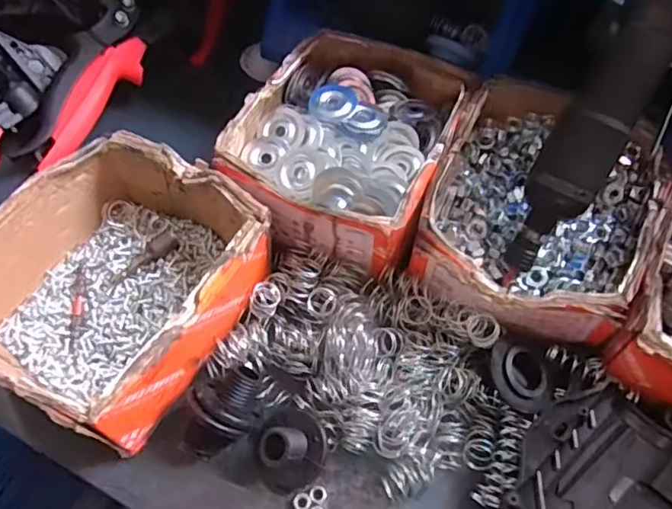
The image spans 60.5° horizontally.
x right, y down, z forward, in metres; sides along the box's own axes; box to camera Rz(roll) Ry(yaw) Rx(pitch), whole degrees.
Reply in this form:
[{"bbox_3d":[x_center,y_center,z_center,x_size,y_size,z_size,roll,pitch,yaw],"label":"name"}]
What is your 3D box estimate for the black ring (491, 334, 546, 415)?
[{"bbox_3d":[0.107,0.070,0.338,0.041,0.007,0.039,10,64,-21],"label":"black ring"}]

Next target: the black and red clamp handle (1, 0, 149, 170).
[{"bbox_3d":[-0.205,-0.140,0.471,0.051,0.032,0.157,27,80,15],"label":"black and red clamp handle"}]

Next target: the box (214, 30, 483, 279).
[{"bbox_3d":[0.008,-0.082,0.413,0.139,0.049,0.170,21,59,12],"label":"box"}]

